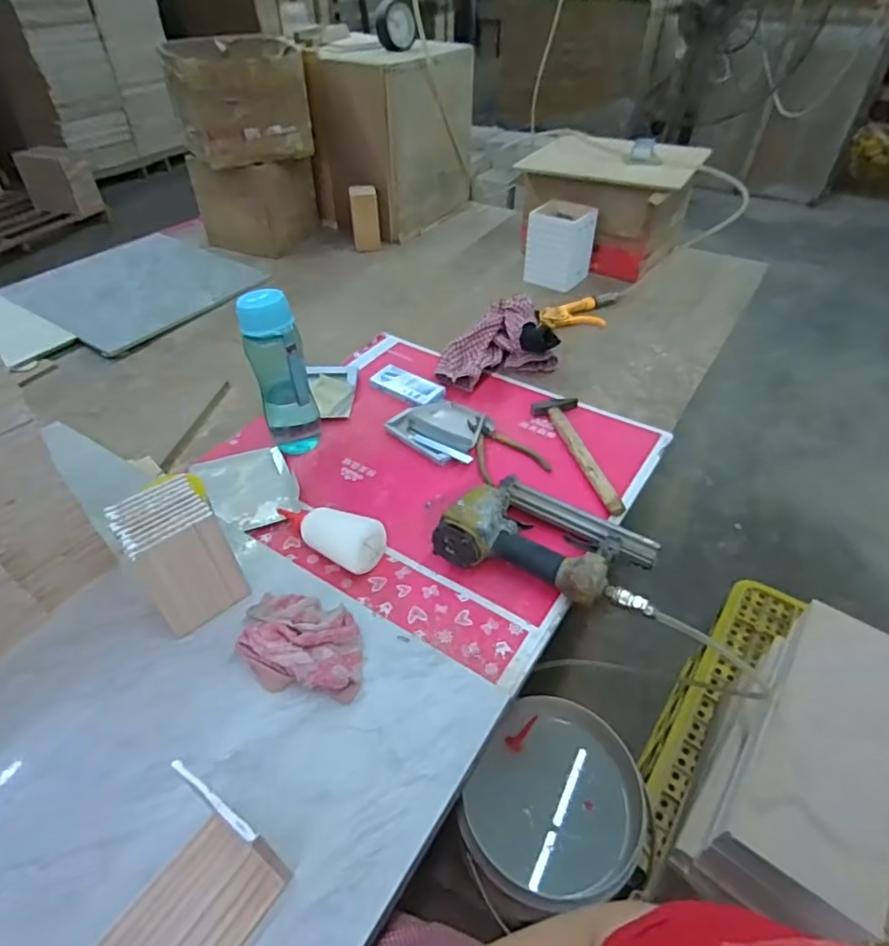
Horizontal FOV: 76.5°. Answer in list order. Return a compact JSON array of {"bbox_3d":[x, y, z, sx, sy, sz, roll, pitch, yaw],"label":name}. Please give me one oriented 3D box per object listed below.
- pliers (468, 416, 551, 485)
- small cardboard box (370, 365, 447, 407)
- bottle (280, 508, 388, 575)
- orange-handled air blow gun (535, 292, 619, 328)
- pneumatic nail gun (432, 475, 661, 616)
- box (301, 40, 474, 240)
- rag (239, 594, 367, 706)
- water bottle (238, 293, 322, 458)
[{"bbox_3d":[0.082,-0.042,0.833,0.095,0.010,0.138,-15,45,-15],"label":"pliers"},{"bbox_3d":[-0.063,-0.146,0.938,0.128,0.015,0.061,28,50,28],"label":"small cardboard box"},{"bbox_3d":[-0.150,0.072,0.691,0.165,0.056,0.058,14,43,31],"label":"bottle"},{"bbox_3d":[0.274,-0.322,1.116,0.216,0.026,0.096,-16,45,-17],"label":"orange-handled air blow gun"},{"bbox_3d":[0.126,0.074,0.671,0.241,0.064,0.150,14,45,15],"label":"pneumatic nail gun"},{"bbox_3d":[-0.122,-0.827,1.399,0.240,0.358,0.357,24,48,24],"label":"box"},{"bbox_3d":[-0.143,0.172,0.582,0.128,0.031,0.103,6,43,7],"label":"rag"},{"bbox_3d":[-0.222,-0.128,0.772,0.069,0.227,0.071,-21,47,-21],"label":"water bottle"}]

